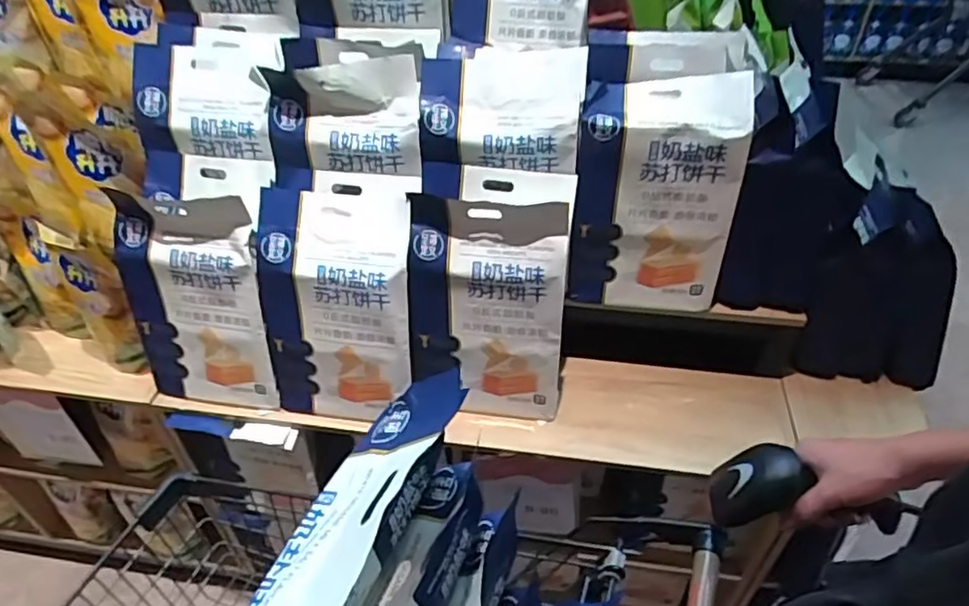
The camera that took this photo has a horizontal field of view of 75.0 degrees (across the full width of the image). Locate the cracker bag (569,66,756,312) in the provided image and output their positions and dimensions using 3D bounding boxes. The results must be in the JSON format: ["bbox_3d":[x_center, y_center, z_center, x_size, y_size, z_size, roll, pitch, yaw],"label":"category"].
[{"bbox_3d":[0.243,-0.154,0.916,0.214,0.304,0.121,4,42,5],"label":"cracker bag"}]

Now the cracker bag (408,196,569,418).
[{"bbox_3d":[0.002,0.013,0.895,0.212,0.325,0.084,10,43,11],"label":"cracker bag"}]

